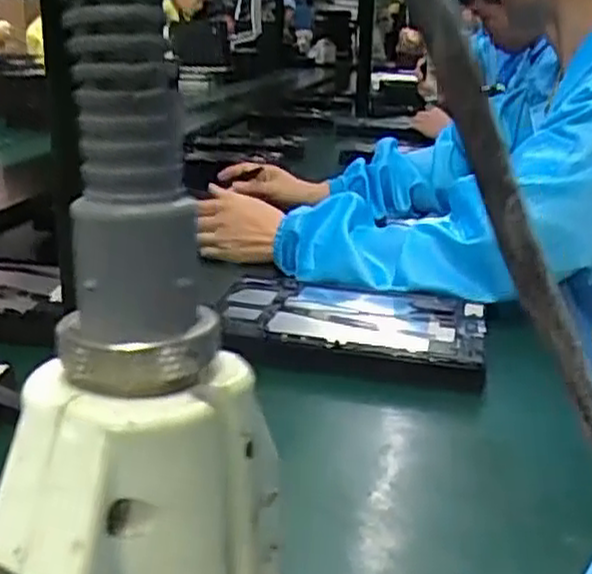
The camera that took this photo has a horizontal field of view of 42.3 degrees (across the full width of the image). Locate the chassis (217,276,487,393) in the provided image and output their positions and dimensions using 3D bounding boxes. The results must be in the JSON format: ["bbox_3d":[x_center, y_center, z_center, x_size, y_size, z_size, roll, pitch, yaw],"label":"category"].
[{"bbox_3d":[0.046,0.039,0.681,0.235,0.032,0.159,5,19,12],"label":"chassis"}]

